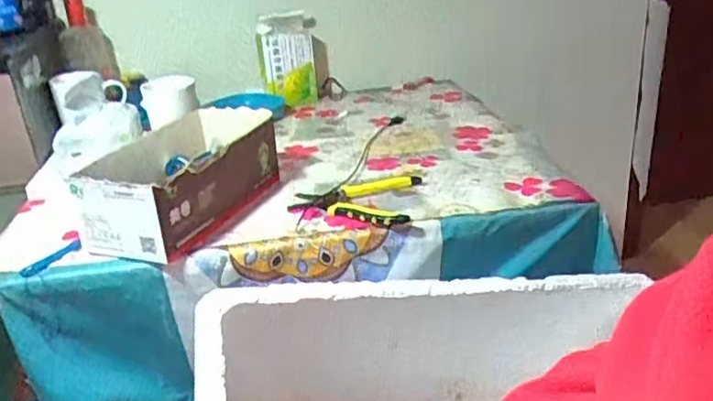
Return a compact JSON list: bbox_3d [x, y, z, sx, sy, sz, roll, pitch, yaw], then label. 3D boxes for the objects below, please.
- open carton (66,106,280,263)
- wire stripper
[{"bbox_3d":[-0.217,-0.029,0.807,0.143,0.096,0.249,6,27,21],"label":"open carton"},{"bbox_3d":[-0.004,-0.004,0.812,0.153,0.010,0.124,2,26,12],"label":"wire stripper"}]

